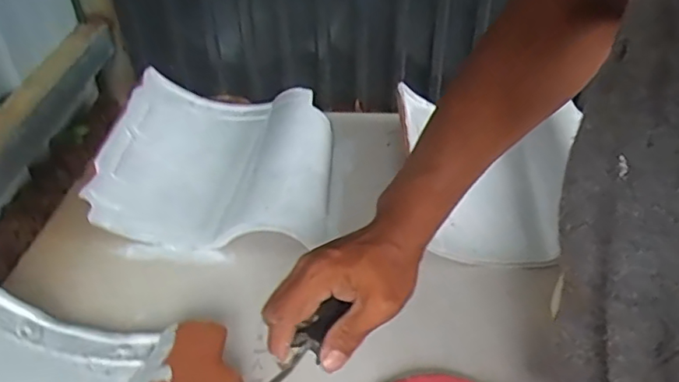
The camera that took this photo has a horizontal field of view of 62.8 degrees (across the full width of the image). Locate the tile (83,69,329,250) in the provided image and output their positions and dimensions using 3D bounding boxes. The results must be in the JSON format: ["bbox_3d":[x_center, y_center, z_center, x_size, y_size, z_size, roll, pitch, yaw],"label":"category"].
[{"bbox_3d":[-0.162,-0.052,0.804,0.301,0.084,0.325,2,37,4],"label":"tile"}]

